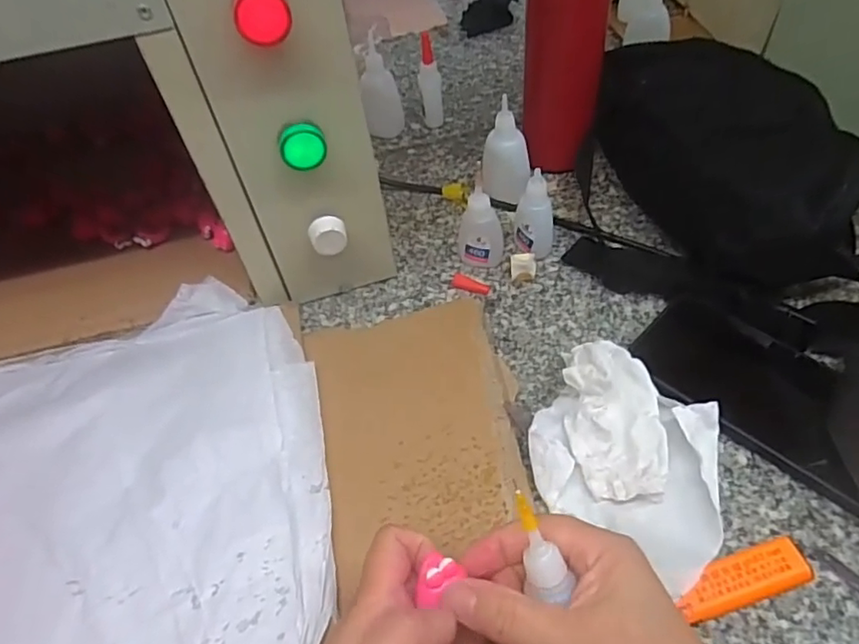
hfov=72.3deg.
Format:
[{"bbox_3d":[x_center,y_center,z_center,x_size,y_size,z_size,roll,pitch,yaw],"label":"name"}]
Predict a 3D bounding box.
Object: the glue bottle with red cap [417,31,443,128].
[{"bbox_3d":[0.001,-0.240,0.588,0.020,0.085,0.022,-4,50,4],"label":"glue bottle with red cap"}]

